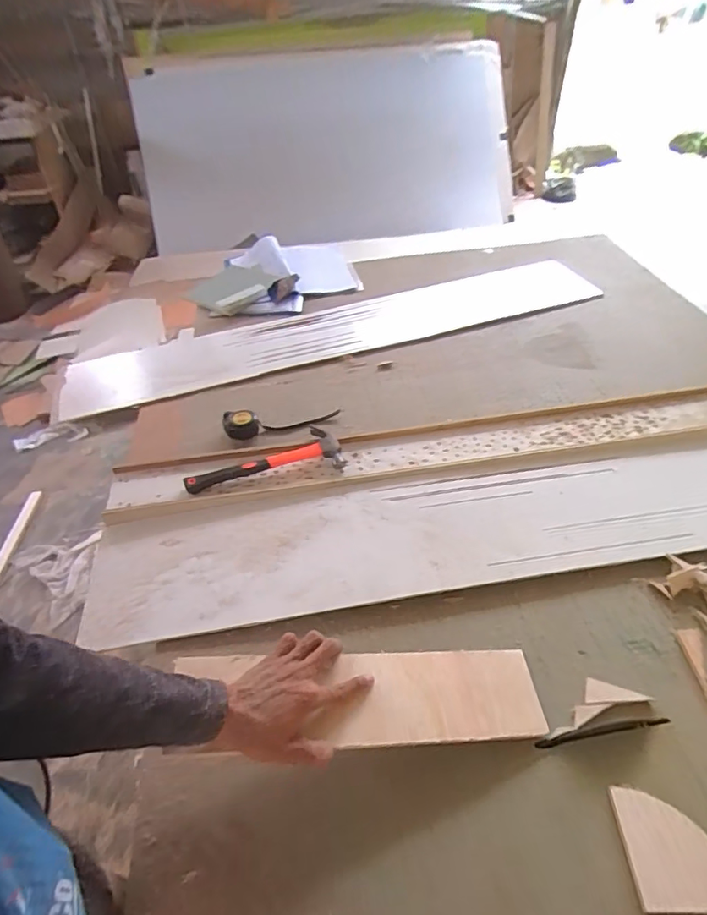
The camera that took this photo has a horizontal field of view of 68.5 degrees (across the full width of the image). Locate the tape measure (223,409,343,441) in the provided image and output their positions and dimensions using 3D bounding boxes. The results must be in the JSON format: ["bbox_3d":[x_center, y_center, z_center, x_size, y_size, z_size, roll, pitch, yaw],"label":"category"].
[{"bbox_3d":[-0.138,-0.077,0.989,0.216,0.036,0.055,-10,46,-6],"label":"tape measure"}]

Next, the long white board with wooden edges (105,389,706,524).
[{"bbox_3d":[0.161,-0.024,0.914,1.146,0.027,0.121,-8,46,-4],"label":"long white board with wooden edges"}]

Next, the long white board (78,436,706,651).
[{"bbox_3d":[0.293,0.082,0.807,1.350,0.011,0.219,-8,46,-4],"label":"long white board"}]

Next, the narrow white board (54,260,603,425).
[{"bbox_3d":[-0.038,-0.309,1.238,1.256,0.029,0.229,-14,47,-9],"label":"narrow white board"}]

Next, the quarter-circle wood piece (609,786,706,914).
[{"bbox_3d":[0.318,0.384,0.510,0.096,0.007,0.096,-1,46,3],"label":"quarter-circle wood piece"}]

